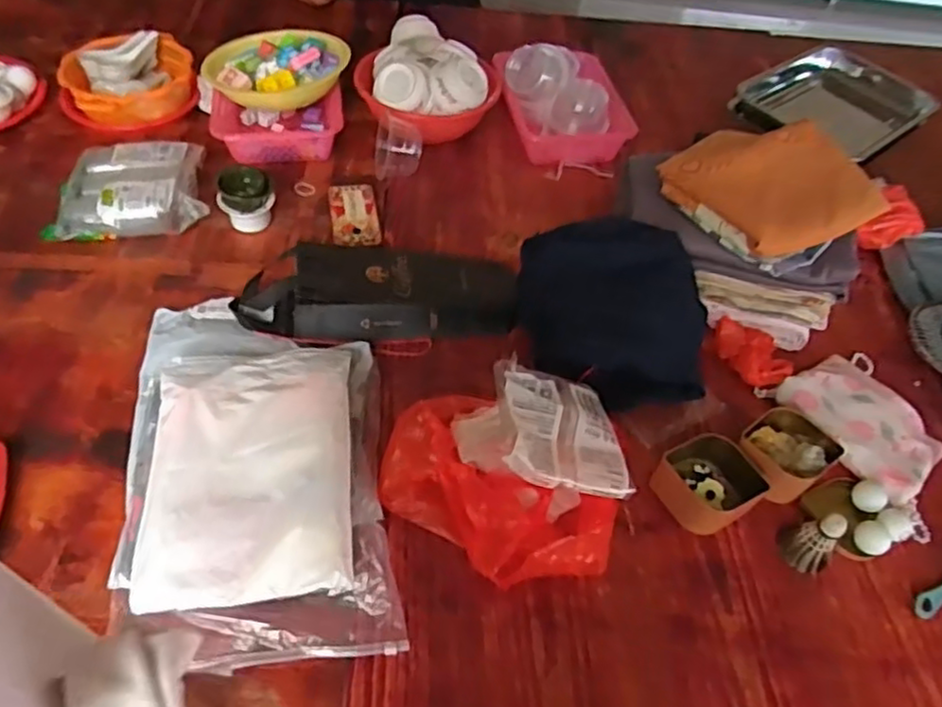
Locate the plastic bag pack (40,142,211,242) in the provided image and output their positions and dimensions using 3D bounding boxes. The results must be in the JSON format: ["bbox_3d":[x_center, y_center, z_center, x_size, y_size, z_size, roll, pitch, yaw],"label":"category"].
[{"bbox_3d":[-0.532,-0.263,1.095,0.229,0.057,0.179,-6,51,-11],"label":"plastic bag pack"}]

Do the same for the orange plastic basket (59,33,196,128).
[{"bbox_3d":[-0.615,-0.489,1.266,0.220,0.075,0.205,-11,52,-15],"label":"orange plastic basket"}]

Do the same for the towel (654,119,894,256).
[{"bbox_3d":[0.426,-0.251,1.002,0.250,0.061,0.254,-22,57,-22],"label":"towel"}]

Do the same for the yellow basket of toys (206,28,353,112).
[{"bbox_3d":[-0.339,-0.508,1.234,0.246,0.061,0.183,-11,54,-15],"label":"yellow basket of toys"}]

